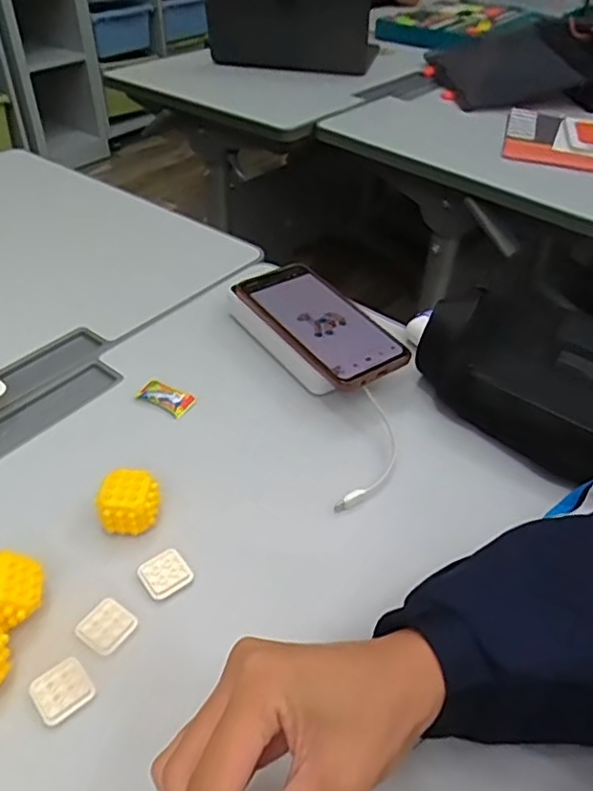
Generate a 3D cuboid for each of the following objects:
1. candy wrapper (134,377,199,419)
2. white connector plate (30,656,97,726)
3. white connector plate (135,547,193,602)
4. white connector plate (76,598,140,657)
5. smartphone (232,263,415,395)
[{"bbox_3d":[-0.108,0.000,0.501,0.048,0.011,0.025,24,46,22],"label":"candy wrapper"},{"bbox_3d":[-0.126,0.158,0.329,0.027,0.005,0.027,-29,51,-31],"label":"white connector plate"},{"bbox_3d":[-0.082,0.112,0.384,0.029,0.004,0.028,-30,51,-31],"label":"white connector plate"},{"bbox_3d":[-0.111,0.134,0.355,0.027,0.006,0.028,24,46,22],"label":"white connector plate"},{"bbox_3d":[0.019,-0.067,0.527,0.076,0.011,0.168,-28,53,-27],"label":"smartphone"}]

